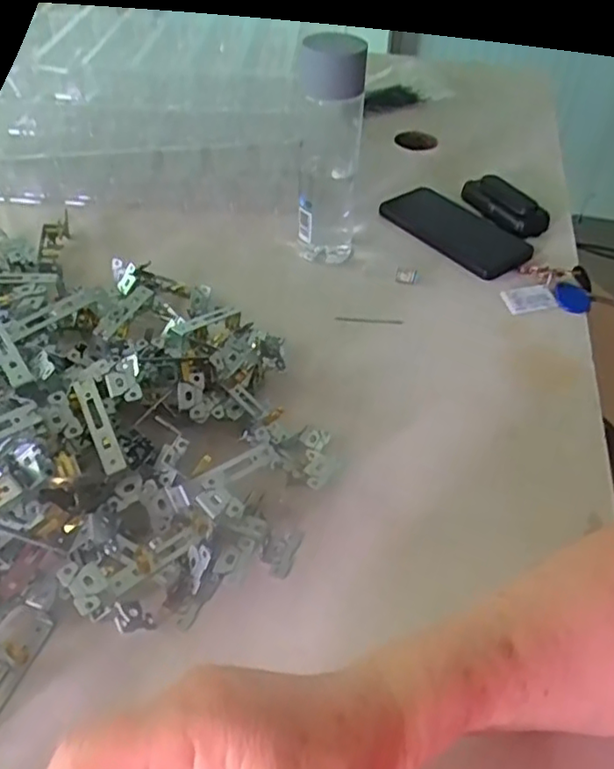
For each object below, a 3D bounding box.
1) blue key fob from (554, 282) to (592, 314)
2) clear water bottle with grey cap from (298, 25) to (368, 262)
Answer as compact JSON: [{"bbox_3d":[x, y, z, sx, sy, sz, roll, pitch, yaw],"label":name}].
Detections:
[{"bbox_3d":[0.258,-0.084,0.599,0.035,0.009,0.045,19,48,18],"label":"blue key fob"},{"bbox_3d":[0.021,-0.218,0.575,0.056,0.201,0.070,4,46,4],"label":"clear water bottle with grey cap"}]

